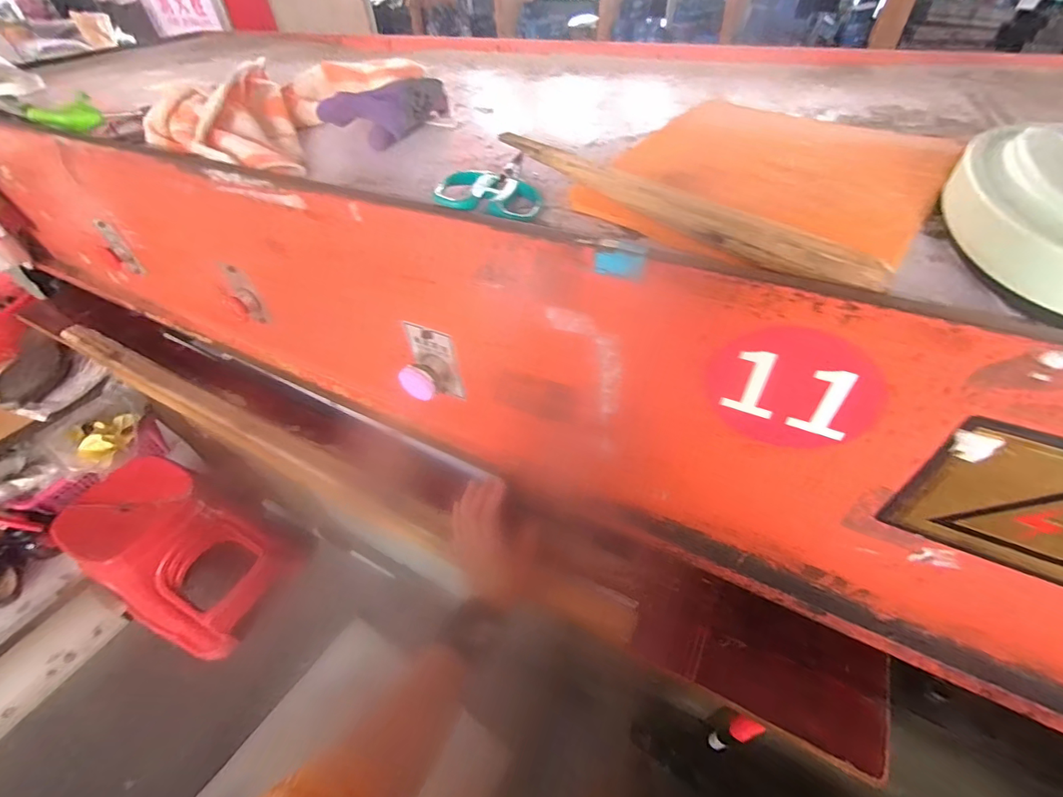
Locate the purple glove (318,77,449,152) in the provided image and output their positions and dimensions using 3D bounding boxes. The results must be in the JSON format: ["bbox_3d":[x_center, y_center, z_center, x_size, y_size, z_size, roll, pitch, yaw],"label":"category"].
[{"bbox_3d":[-0.149,-0.318,0.492,0.037,0.047,0.166,22,52,22],"label":"purple glove"}]

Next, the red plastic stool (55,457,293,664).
[{"bbox_3d":[-0.981,0.423,1.253,0.325,0.454,0.337,23,52,23],"label":"red plastic stool"}]

